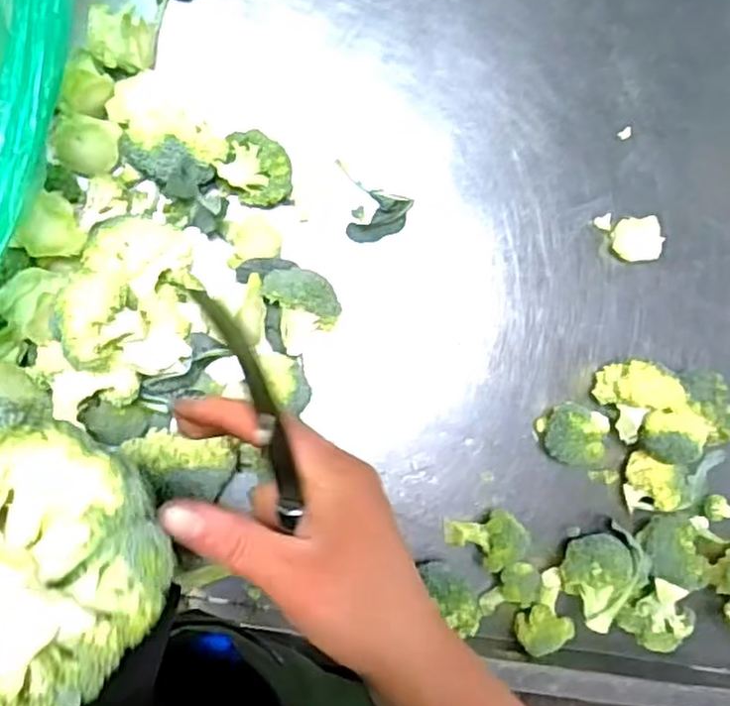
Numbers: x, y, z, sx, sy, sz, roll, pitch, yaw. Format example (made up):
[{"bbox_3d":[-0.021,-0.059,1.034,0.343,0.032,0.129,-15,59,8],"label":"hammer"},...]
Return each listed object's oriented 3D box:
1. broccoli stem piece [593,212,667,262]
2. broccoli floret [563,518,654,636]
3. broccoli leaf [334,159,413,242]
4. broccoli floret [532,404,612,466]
[{"bbox_3d":[0.211,-0.091,0.566,0.053,0.015,0.037,1,91,-8],"label":"broccoli stem piece"},{"bbox_3d":[0.179,0.166,0.543,0.070,0.055,0.058,-43,96,-7],"label":"broccoli floret"},{"bbox_3d":[0.001,-0.108,0.529,0.062,0.027,0.048,24,88,-8],"label":"broccoli leaf"},{"bbox_3d":[0.159,0.062,0.546,0.044,0.041,0.044,0,92,-8],"label":"broccoli floret"}]

